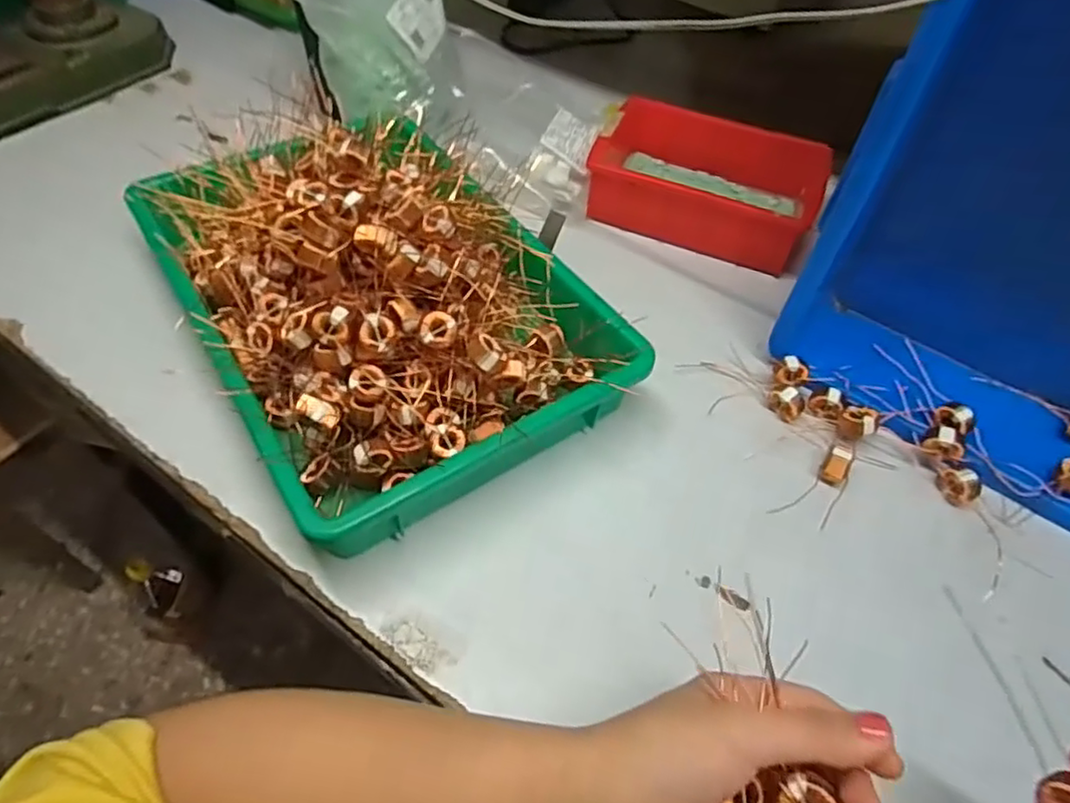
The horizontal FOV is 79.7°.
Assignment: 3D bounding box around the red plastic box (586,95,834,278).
[{"bbox_3d":[0.156,-0.207,0.606,0.189,0.061,0.141,21,54,11],"label":"red plastic box"}]

